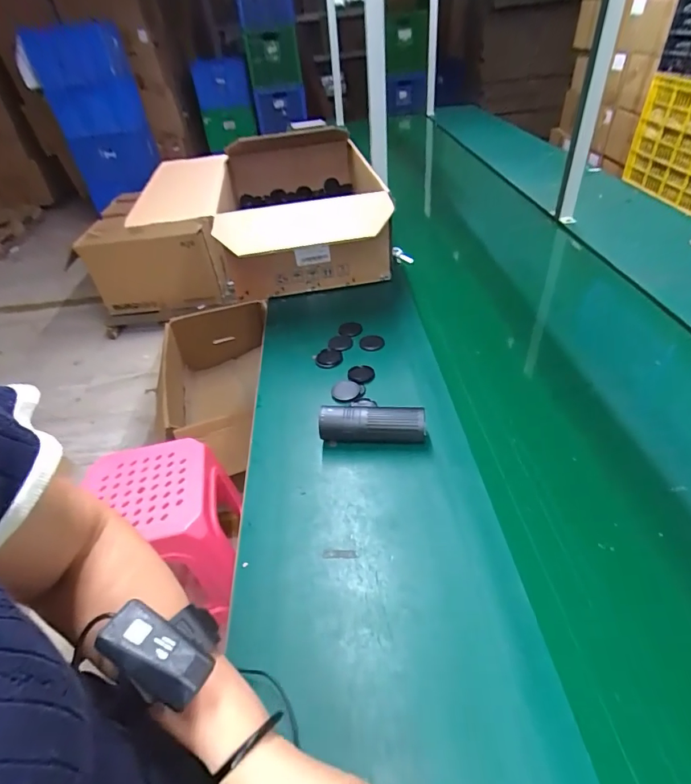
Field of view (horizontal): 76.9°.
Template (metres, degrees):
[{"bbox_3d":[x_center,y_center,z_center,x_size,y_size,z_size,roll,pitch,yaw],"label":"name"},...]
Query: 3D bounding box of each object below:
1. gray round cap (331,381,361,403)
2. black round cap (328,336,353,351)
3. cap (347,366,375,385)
[{"bbox_3d":[0.001,-0.001,0.795,0.051,0.007,0.058,10,42,14],"label":"gray round cap"},{"bbox_3d":[-0.011,-0.101,0.908,0.050,0.005,0.060,-1,41,1],"label":"black round cap"},{"bbox_3d":[0.030,-0.032,0.825,0.050,0.005,0.058,-1,41,2],"label":"cap"}]

